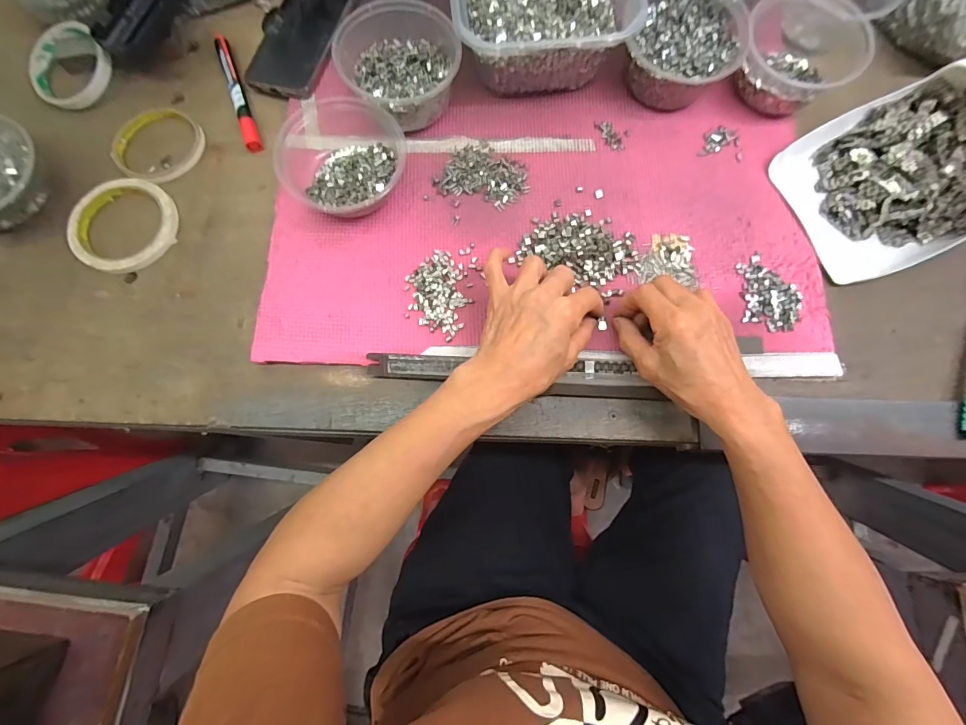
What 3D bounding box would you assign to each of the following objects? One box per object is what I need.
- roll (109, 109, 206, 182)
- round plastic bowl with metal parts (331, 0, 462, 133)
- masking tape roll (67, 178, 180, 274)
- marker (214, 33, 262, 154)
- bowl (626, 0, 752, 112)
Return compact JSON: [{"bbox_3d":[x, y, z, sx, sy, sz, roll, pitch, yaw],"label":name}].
[{"bbox_3d":[-0.335,-0.225,0.431,0.084,0.009,0.084,0,80,0],"label":"roll"},{"bbox_3d":[-0.080,-0.286,0.408,0.110,0.061,0.111,0,76,-1],"label":"round plastic bowl with metal parts"},{"bbox_3d":[-0.352,-0.136,0.408,0.097,0.010,0.102,0,80,0],"label":"masking tape roll"},{"bbox_3d":[-0.261,-0.290,0.442,0.015,0.013,0.155,-21,80,-4],"label":"marker"},{"bbox_3d":[0.198,-0.313,0.419,0.105,0.056,0.115,0,77,0],"label":"bowl"}]

